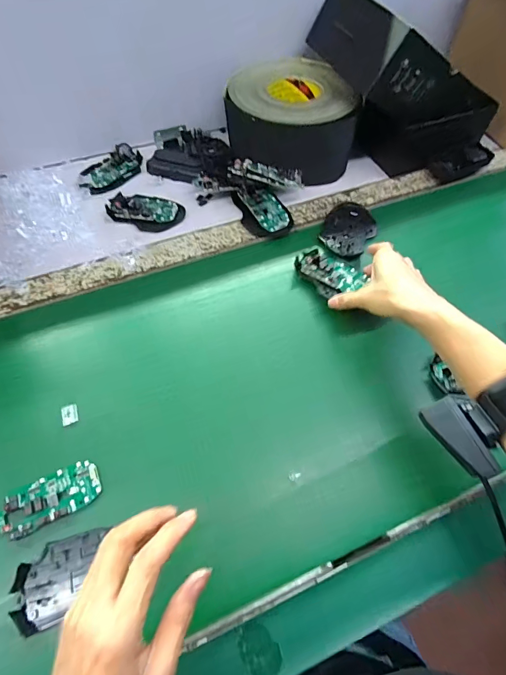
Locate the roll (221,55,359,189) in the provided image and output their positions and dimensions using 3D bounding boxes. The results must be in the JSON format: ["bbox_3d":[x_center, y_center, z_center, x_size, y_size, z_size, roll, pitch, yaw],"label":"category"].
[{"bbox_3d":[0.066,-0.370,0.636,0.202,0.113,0.200,1,60,-2],"label":"roll"}]

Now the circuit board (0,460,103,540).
[{"bbox_3d":[-0.204,0.160,0.376,0.097,0.009,0.046,-24,64,-16],"label":"circuit board"}]

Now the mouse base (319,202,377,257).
[{"bbox_3d":[0.148,-0.169,0.582,0.077,0.008,0.114,33,63,15],"label":"mouse base"}]

